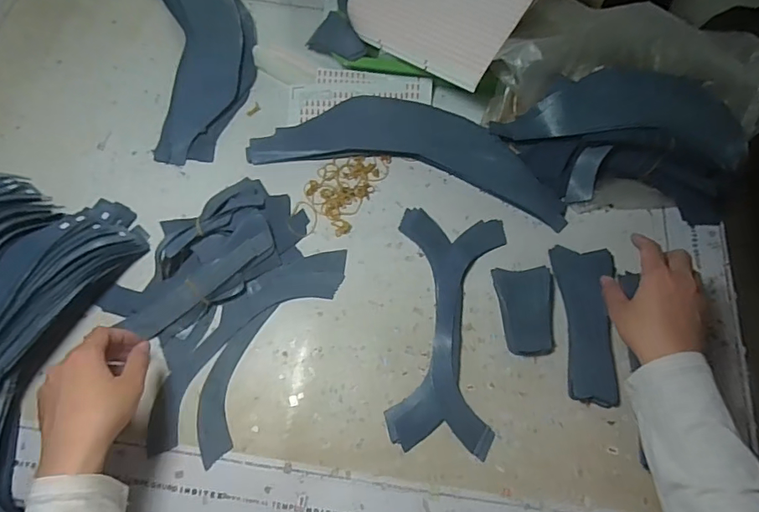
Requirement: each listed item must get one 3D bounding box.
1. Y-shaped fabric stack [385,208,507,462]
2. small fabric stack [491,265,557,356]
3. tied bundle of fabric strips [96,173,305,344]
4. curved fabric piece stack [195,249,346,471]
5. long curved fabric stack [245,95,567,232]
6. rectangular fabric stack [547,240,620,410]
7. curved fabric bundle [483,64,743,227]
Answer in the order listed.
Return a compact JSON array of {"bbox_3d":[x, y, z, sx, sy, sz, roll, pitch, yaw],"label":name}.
[{"bbox_3d":[0.072,0.067,0.512,0.108,0.011,0.252,6,67,2],"label":"Y-shaped fabric stack"},{"bbox_3d":[0.155,0.057,0.513,0.059,0.005,0.090,-3,67,-2],"label":"small fabric stack"},{"bbox_3d":[-0.186,-0.004,0.519,0.216,0.040,0.115,-33,71,-14],"label":"tied bundle of fabric strips"},{"bbox_3d":[-0.128,0.081,0.504,0.088,0.005,0.248,29,70,11],"label":"curved fabric piece stack"},{"bbox_3d":[0.042,-0.127,0.586,0.363,0.016,0.125,16,68,6],"label":"long curved fabric stack"},{"bbox_3d":[0.217,0.067,0.512,0.063,0.013,0.165,7,67,2],"label":"rectangular fabric stack"},{"bbox_3d":[0.278,-0.131,0.564,0.278,0.077,0.134,10,67,4],"label":"curved fabric bundle"}]

